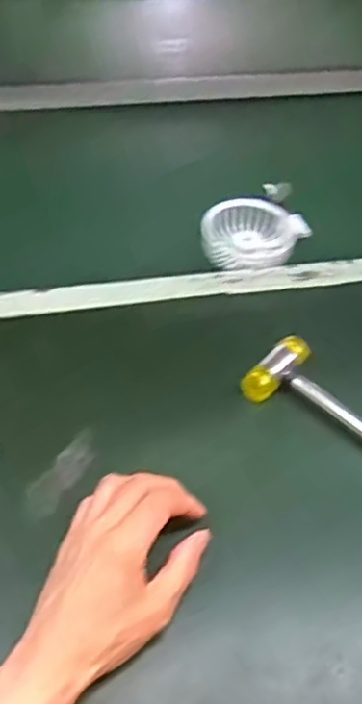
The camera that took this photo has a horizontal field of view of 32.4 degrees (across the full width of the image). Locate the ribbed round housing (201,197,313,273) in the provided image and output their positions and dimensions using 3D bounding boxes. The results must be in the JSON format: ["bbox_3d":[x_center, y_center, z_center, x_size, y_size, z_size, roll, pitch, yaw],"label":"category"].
[{"bbox_3d":[0.074,-0.123,0.645,0.105,0.025,0.083,-4,51,-6],"label":"ribbed round housing"}]

